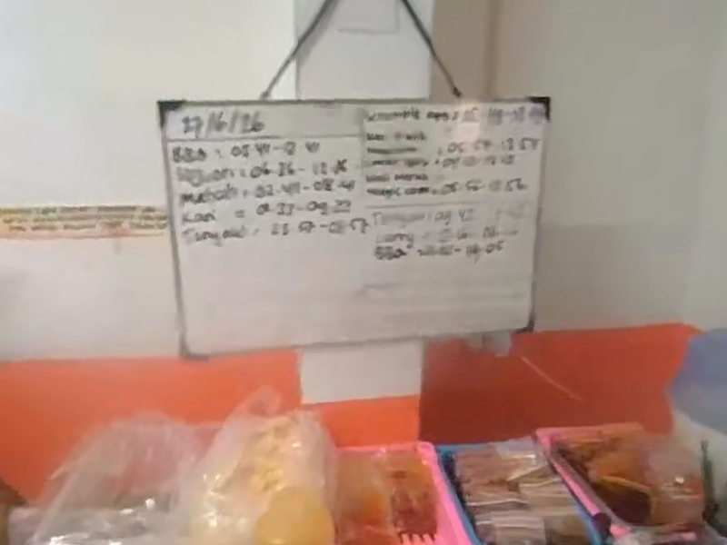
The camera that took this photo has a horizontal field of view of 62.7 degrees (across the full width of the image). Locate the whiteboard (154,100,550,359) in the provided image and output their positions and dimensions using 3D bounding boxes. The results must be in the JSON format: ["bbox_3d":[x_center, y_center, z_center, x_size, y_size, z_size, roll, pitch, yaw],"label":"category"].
[{"bbox_3d":[0.005,-0.073,0.936,0.577,0.379,0.021,-2,15,-11],"label":"whiteboard"}]

